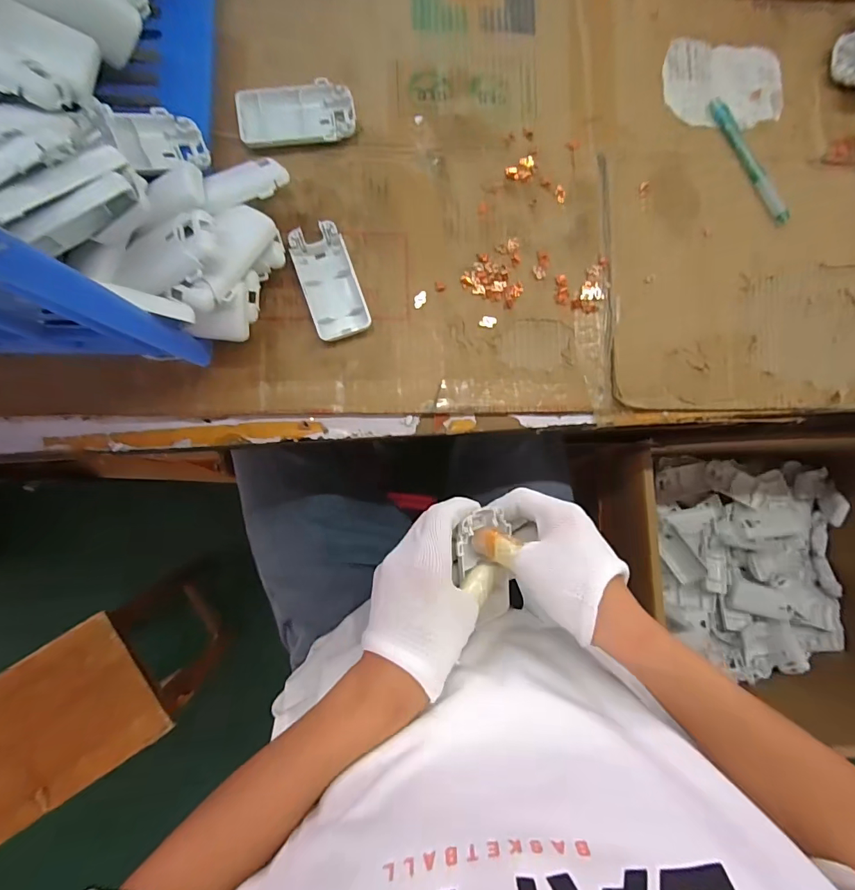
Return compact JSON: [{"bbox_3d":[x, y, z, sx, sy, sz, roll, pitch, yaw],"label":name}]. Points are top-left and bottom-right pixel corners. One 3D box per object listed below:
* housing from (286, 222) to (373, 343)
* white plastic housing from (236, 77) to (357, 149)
[{"bbox_3d":[-0.083,-0.138,0.380,0.046,0.015,0.094,-19,89,-4],"label":"housing"},{"bbox_3d":[-0.111,-0.280,0.381,0.095,0.015,0.052,-6,88,-4],"label":"white plastic housing"}]

